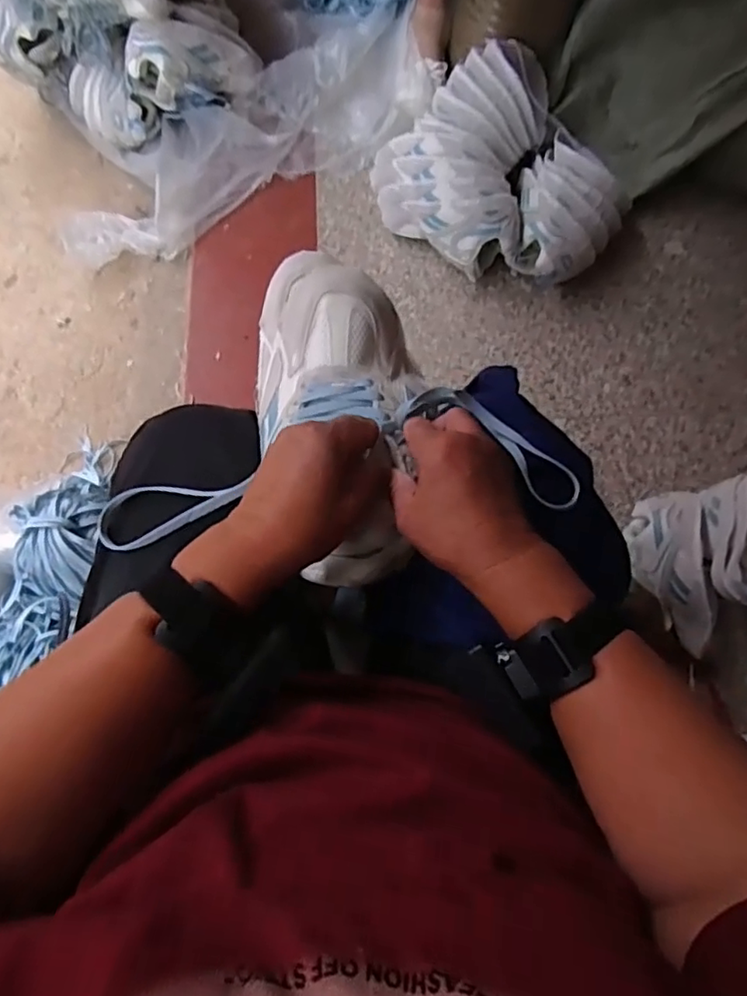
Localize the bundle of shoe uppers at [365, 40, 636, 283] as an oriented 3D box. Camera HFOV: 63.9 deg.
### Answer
[{"bbox_3d":[0.233,-0.524,0.974,0.373,0.154,0.354,0,72,-1],"label":"bundle of shoe uppers"}]

